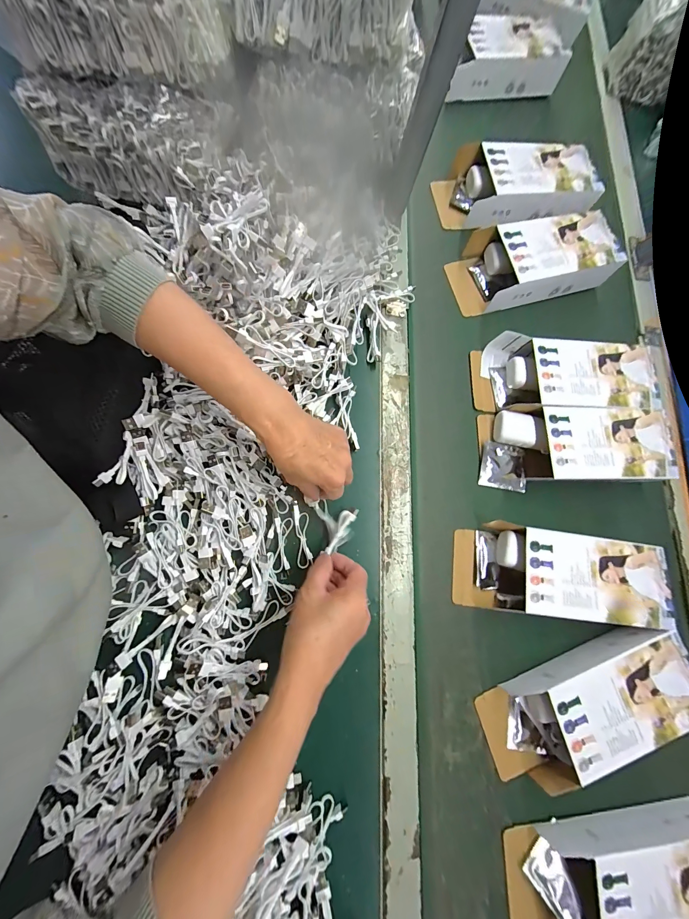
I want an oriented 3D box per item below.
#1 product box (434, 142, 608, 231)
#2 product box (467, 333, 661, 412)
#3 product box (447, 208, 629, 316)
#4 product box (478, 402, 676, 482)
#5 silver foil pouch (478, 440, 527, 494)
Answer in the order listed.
[{"bbox_3d":[0.277,-0.441,0.502,0.247,0.059,0.115,-4,77,-1],"label":"product box"},{"bbox_3d":[0.316,-0.116,0.446,0.253,0.045,0.101,4,77,1],"label":"product box"},{"bbox_3d":[0.292,-0.305,0.473,0.245,0.046,0.112,-13,78,-3],"label":"product box"},{"bbox_3d":[0.319,-0.019,0.430,0.250,0.048,0.101,2,77,0],"label":"product box"},{"bbox_3d":[0.225,0.010,0.441,0.066,0.010,0.063,9,77,2],"label":"silver foil pouch"}]

